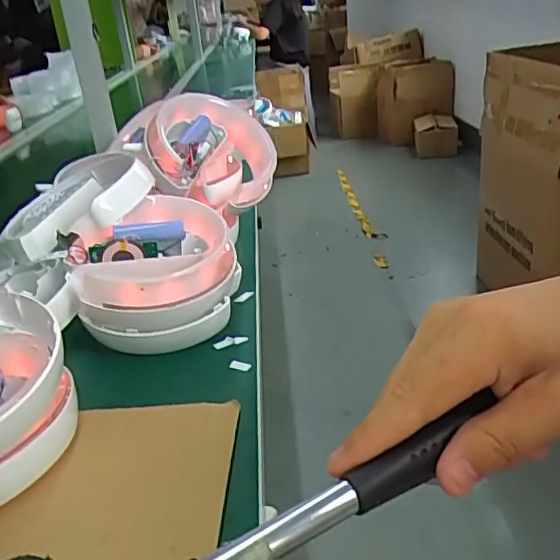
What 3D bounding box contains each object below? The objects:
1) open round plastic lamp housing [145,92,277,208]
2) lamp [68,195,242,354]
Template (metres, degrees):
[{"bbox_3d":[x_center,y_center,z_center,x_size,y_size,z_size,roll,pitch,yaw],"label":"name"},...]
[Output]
[{"bbox_3d":[-0.078,-0.152,0.693,0.142,0.104,0.115,-7,26,-2],"label":"open round plastic lamp housing"},{"bbox_3d":[-0.112,-0.005,0.535,0.144,0.084,0.131,-7,26,-2],"label":"lamp"}]

